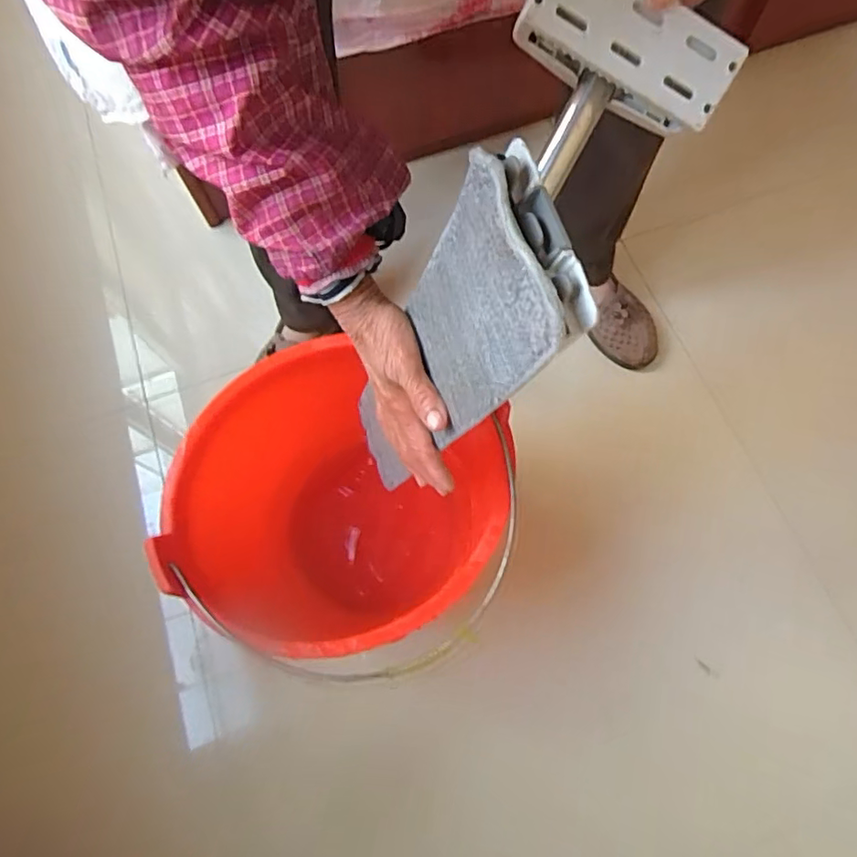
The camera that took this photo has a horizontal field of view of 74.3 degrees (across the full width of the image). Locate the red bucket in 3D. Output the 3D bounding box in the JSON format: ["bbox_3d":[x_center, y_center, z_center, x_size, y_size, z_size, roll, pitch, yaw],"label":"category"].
[{"bbox_3d":[-0.086,0.094,0.634,0.306,0.252,0.293,-1,70,2],"label":"red bucket"}]

